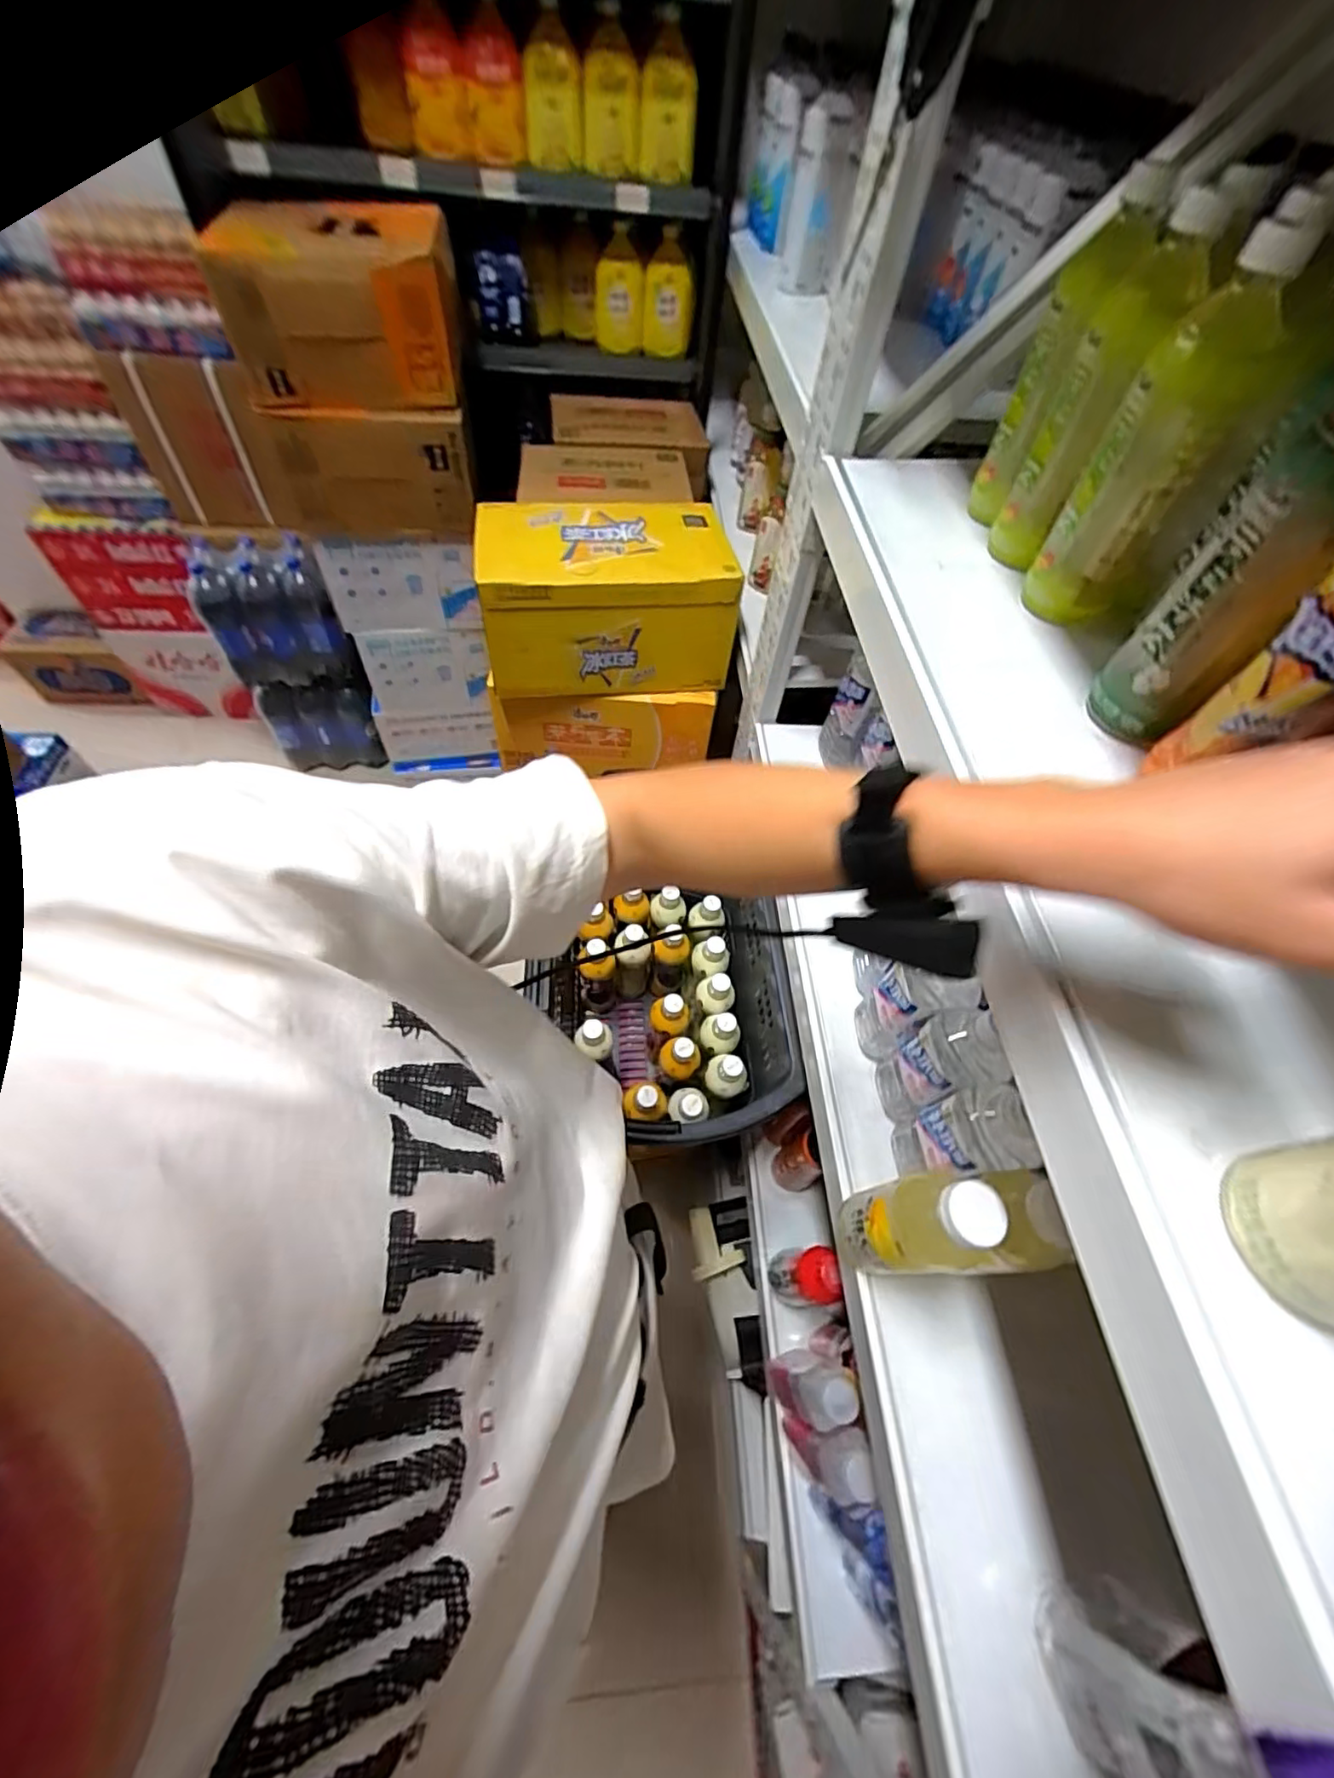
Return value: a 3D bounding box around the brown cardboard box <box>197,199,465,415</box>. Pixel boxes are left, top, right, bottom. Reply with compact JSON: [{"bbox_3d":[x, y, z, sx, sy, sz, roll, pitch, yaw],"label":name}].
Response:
[{"bbox_3d":[-0.521,-0.948,1.015,0.330,0.210,0.276,-3,57,-7],"label":"brown cardboard box"}]

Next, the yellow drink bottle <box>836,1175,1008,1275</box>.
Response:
[{"bbox_3d":[0.189,0.267,0.485,0.062,0.204,0.061,2,57,-3],"label":"yellow drink bottle"}]

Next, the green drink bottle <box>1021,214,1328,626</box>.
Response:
[{"bbox_3d":[0.321,-0.284,0.418,0.063,0.212,0.051,33,61,16],"label":"green drink bottle"}]

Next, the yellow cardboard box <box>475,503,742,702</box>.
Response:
[{"bbox_3d":[-0.104,-0.488,1.035,0.393,0.206,0.245,-8,58,-10],"label":"yellow cardboard box"}]

